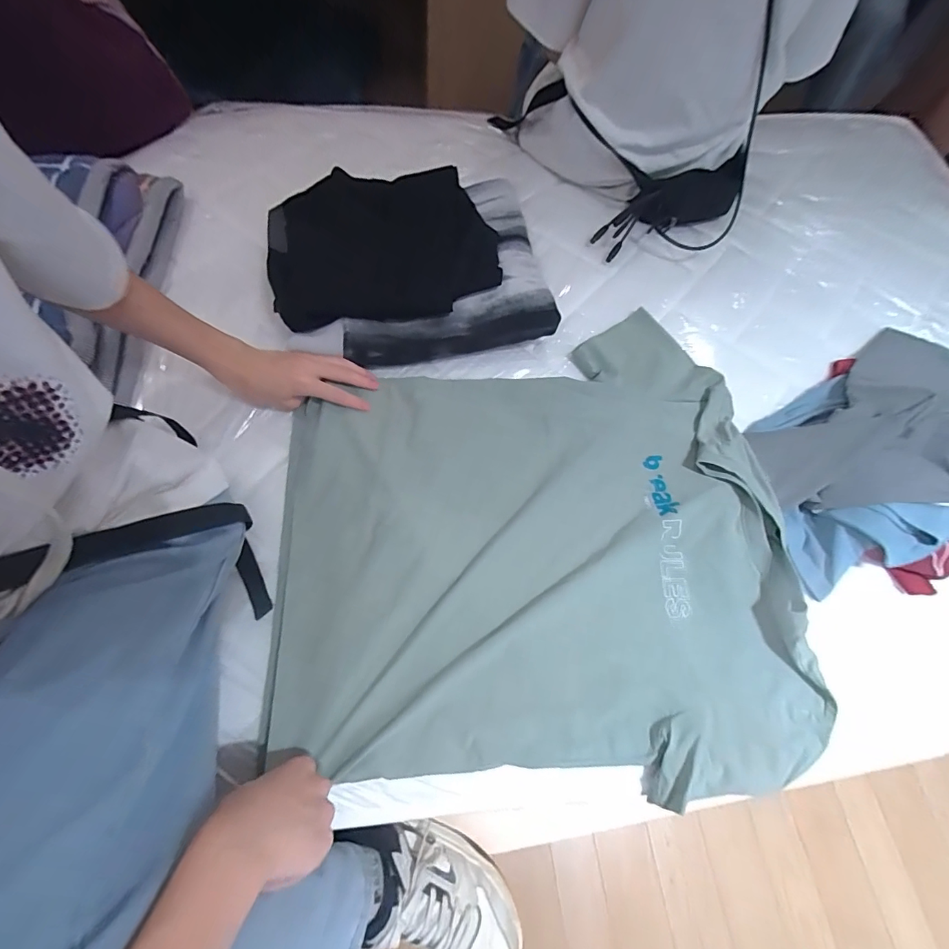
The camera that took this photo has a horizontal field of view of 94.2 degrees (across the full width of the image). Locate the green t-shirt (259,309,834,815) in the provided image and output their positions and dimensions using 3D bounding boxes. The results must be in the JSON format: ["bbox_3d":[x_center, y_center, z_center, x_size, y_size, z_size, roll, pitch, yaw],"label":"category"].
[{"bbox_3d":[0.064,0.062,0.500,0.549,0.038,0.516,-3,67,-4],"label":"green t-shirt"}]

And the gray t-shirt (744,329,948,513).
[{"bbox_3d":[0.535,-0.056,0.529,0.364,0.102,0.223,-31,74,-15],"label":"gray t-shirt"}]

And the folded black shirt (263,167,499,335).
[{"bbox_3d":[-0.124,-0.312,0.598,0.300,0.028,0.241,-13,70,-11],"label":"folded black shirt"}]

